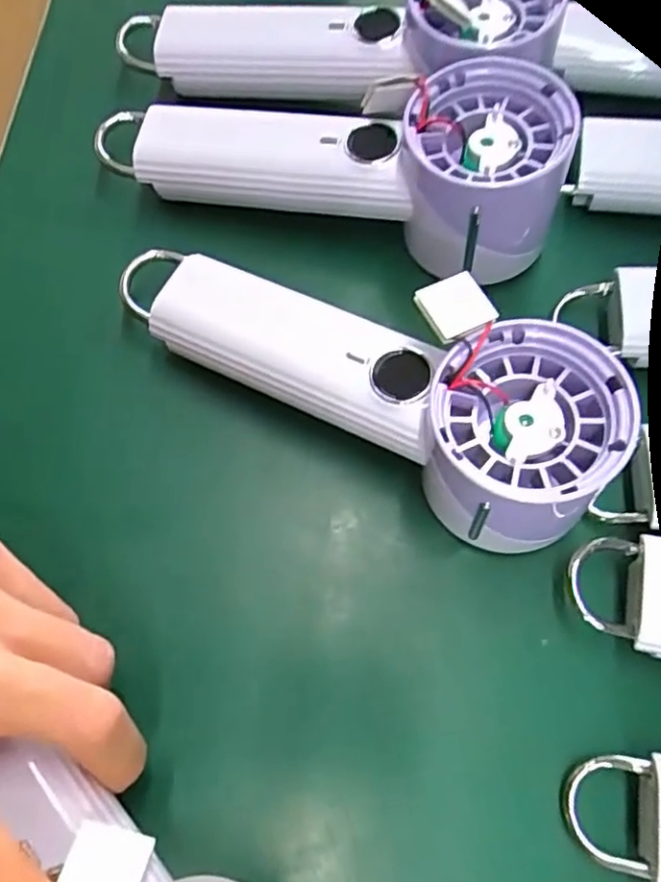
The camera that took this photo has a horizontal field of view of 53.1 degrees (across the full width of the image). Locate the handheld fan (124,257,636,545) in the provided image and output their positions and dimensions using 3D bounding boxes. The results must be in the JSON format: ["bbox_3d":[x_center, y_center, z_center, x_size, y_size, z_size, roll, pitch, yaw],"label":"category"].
[{"bbox_3d":[0.004,-0.025,0.243,0.194,0.064,0.068,24,71,7],"label":"handheld fan"}]

